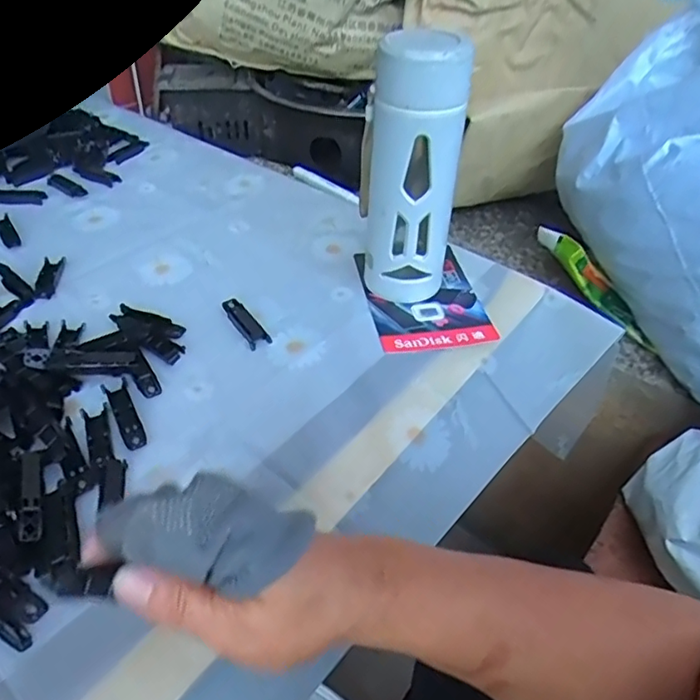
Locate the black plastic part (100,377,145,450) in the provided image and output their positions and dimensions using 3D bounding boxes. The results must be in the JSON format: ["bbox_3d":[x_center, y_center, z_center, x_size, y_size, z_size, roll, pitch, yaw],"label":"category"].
[{"bbox_3d":[-0.164,0.046,0.421,0.016,0.005,0.064,-20,48,-21],"label":"black plastic part"}]

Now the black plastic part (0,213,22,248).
[{"bbox_3d":[-0.351,-0.122,0.592,0.017,0.008,0.059,-25,50,-26],"label":"black plastic part"}]

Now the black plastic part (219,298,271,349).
[{"bbox_3d":[-0.091,-0.026,0.502,0.019,0.008,0.064,-24,49,-25],"label":"black plastic part"}]

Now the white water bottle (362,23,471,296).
[{"bbox_3d":[0.049,-0.139,0.477,0.069,0.211,0.055,31,51,27],"label":"white water bottle"}]

